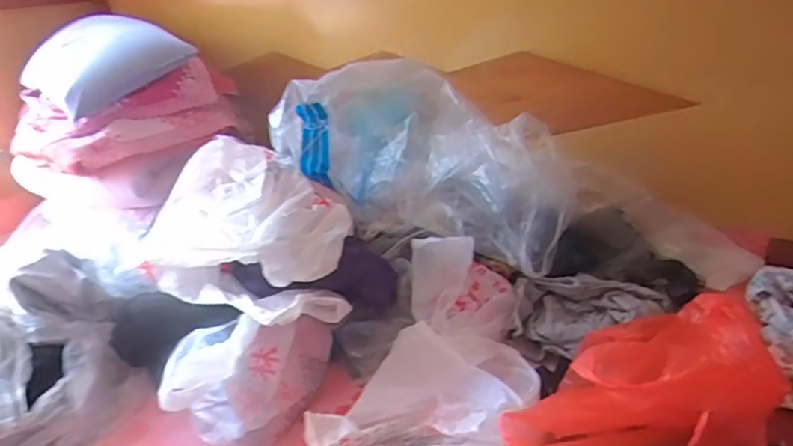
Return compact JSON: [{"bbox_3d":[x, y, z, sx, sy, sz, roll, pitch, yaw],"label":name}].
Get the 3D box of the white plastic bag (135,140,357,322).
[{"bbox_3d":[-0.236,-0.012,0.914,0.333,0.166,0.277,10,28,28],"label":"white plastic bag"}]

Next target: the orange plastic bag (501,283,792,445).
[{"bbox_3d":[0.330,0.221,0.731,0.425,0.120,0.215,-21,28,-32],"label":"orange plastic bag"}]

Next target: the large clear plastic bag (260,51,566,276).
[{"bbox_3d":[0.066,-0.138,1.044,0.495,0.297,0.294,5,26,20],"label":"large clear plastic bag"}]

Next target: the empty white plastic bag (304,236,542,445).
[{"bbox_3d":[0.073,0.192,0.818,0.259,0.171,0.369,10,28,32],"label":"empty white plastic bag"}]

